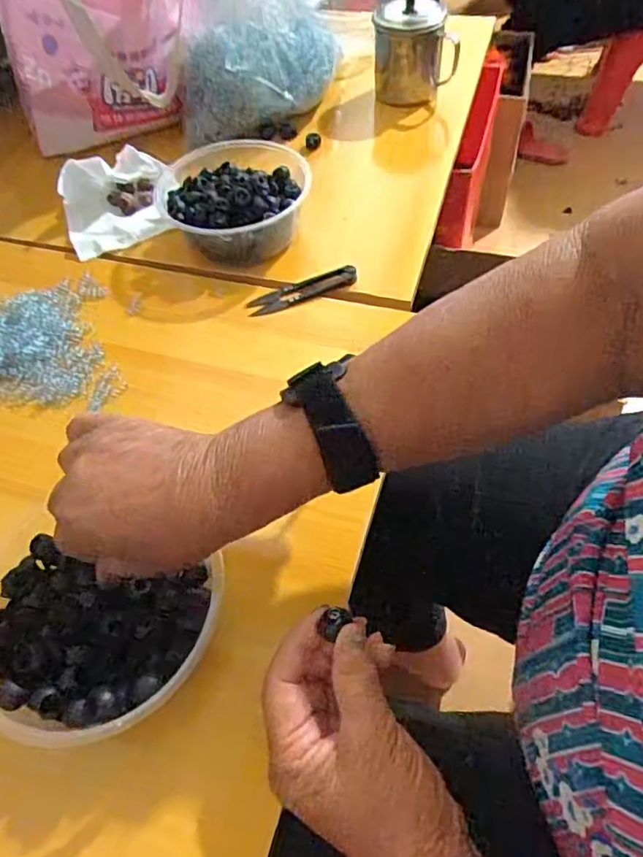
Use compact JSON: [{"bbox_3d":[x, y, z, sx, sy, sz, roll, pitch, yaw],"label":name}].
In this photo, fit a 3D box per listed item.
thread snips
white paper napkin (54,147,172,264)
[{"bbox_3d":[-0.017,-0.124,0.521,0.100,0.011,0.023,-17,57,-9],"label":"thread snips"},{"bbox_3d":[-0.202,-0.232,0.583,0.115,0.048,0.094,-18,57,-10],"label":"white paper napkin"}]

